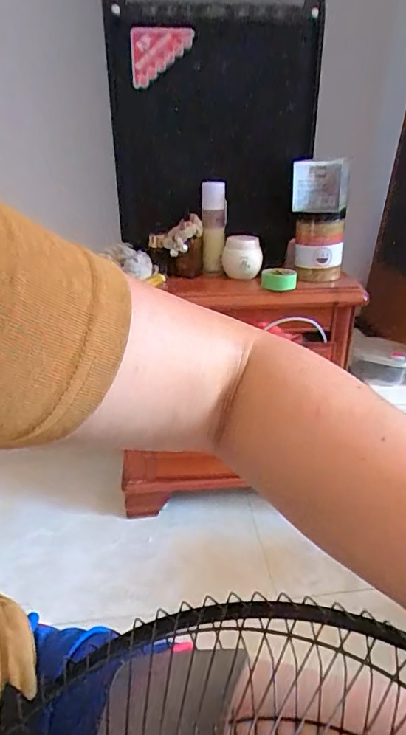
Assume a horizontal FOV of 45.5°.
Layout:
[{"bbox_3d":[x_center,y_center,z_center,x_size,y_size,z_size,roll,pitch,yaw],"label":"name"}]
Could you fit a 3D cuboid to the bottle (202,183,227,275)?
[{"bbox_3d":[0.020,-0.254,0.891,0.044,0.158,0.036,0,28,0],"label":"bottle"}]

